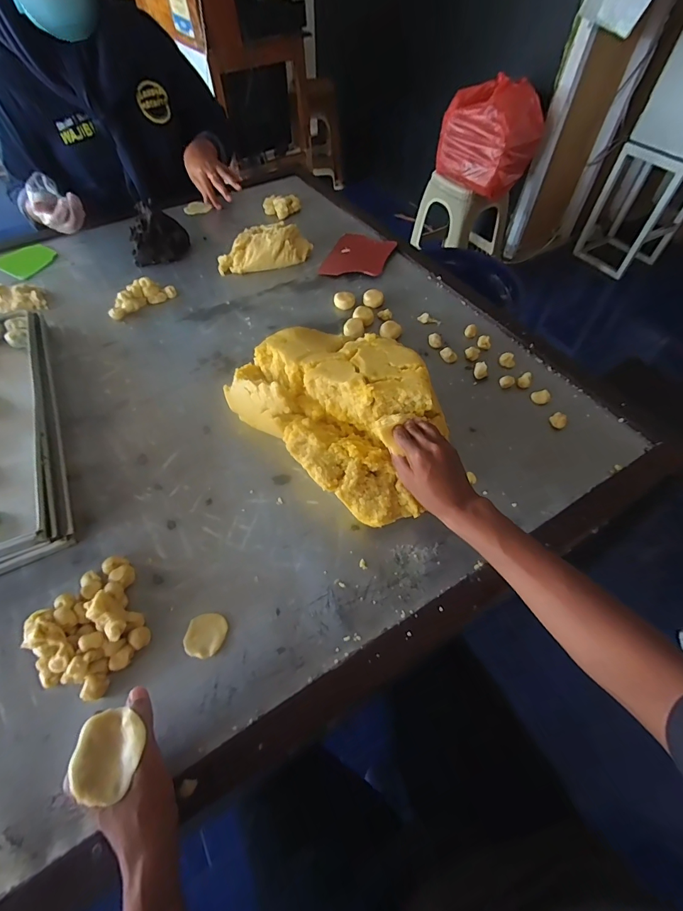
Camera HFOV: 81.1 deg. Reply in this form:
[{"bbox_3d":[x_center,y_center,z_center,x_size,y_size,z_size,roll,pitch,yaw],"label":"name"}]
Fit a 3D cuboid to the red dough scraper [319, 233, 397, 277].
[{"bbox_3d":[0.039,-0.439,0.875,0.130,0.013,0.163,16,58,10],"label":"red dough scraper"}]

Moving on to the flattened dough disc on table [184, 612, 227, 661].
[{"bbox_3d":[-0.155,0.204,0.456,0.044,0.009,0.047,0,57,0],"label":"flattened dough disc on table"}]

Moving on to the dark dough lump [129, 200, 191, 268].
[{"bbox_3d":[-0.404,-0.482,0.872,0.124,0.087,0.092,-13,58,-9],"label":"dark dough lump"}]

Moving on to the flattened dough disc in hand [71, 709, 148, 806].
[{"bbox_3d":[-0.189,0.242,0.324,0.049,0.009,0.060,1,57,0],"label":"flattened dough disc in hand"}]

